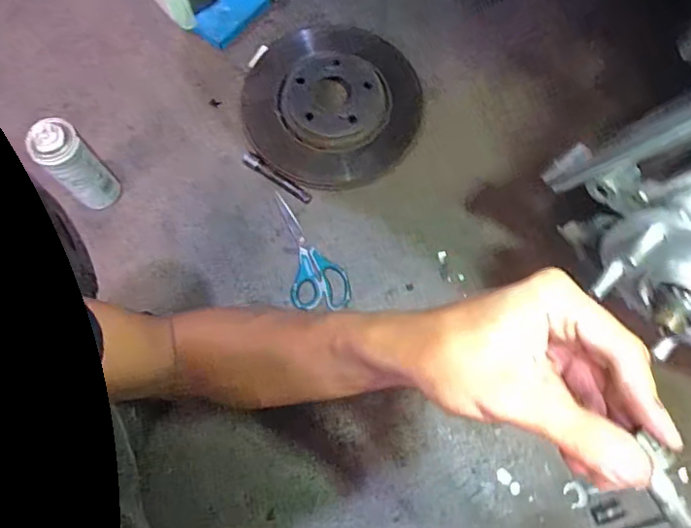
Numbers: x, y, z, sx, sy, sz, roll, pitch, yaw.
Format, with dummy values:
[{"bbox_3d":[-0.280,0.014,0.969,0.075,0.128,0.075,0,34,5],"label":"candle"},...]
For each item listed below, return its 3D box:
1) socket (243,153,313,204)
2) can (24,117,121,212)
[{"bbox_3d":[-0.106,-0.133,0.833,0.119,0.014,0.019,32,76,9],"label":"socket"},{"bbox_3d":[-0.371,-0.132,0.748,0.050,0.170,0.064,38,77,10],"label":"can"}]

